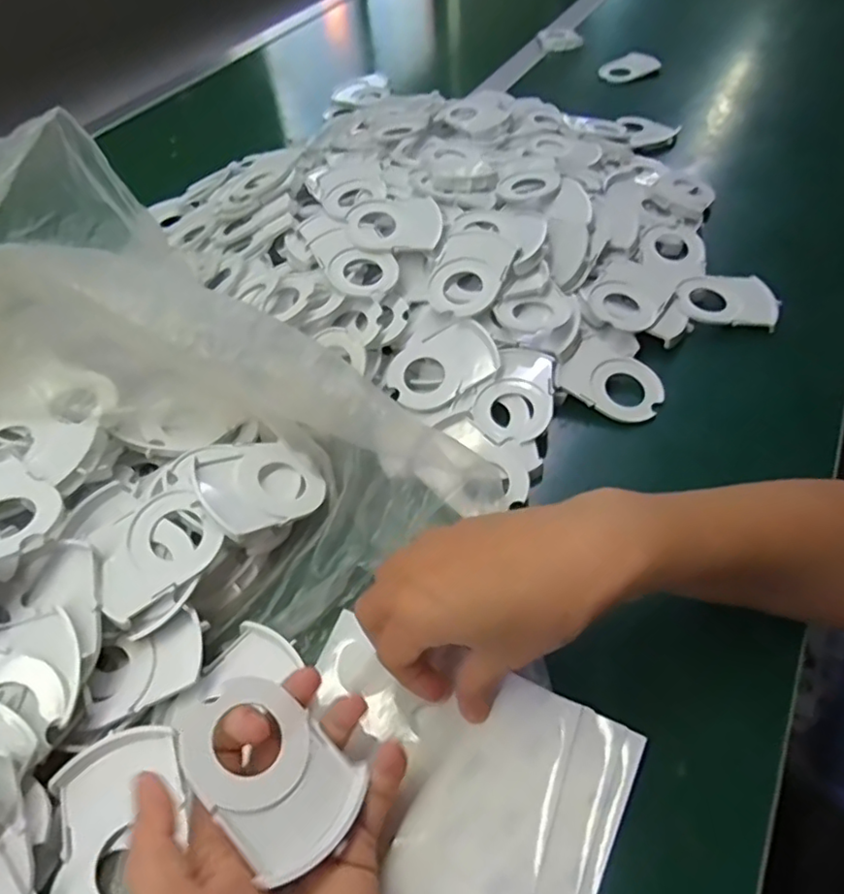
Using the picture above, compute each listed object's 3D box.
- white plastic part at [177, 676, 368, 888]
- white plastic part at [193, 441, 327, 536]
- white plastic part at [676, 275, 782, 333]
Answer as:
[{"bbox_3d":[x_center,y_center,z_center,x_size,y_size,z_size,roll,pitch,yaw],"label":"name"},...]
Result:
[{"bbox_3d":[-0.063,0.134,0.249,0.076,0.005,0.053,43,34,11],"label":"white plastic part"},{"bbox_3d":[-0.099,0.023,0.358,0.075,0.014,0.060,-21,63,-46],"label":"white plastic part"},{"bbox_3d":[0.247,-0.118,0.488,0.075,0.019,0.052,5,52,9],"label":"white plastic part"}]

